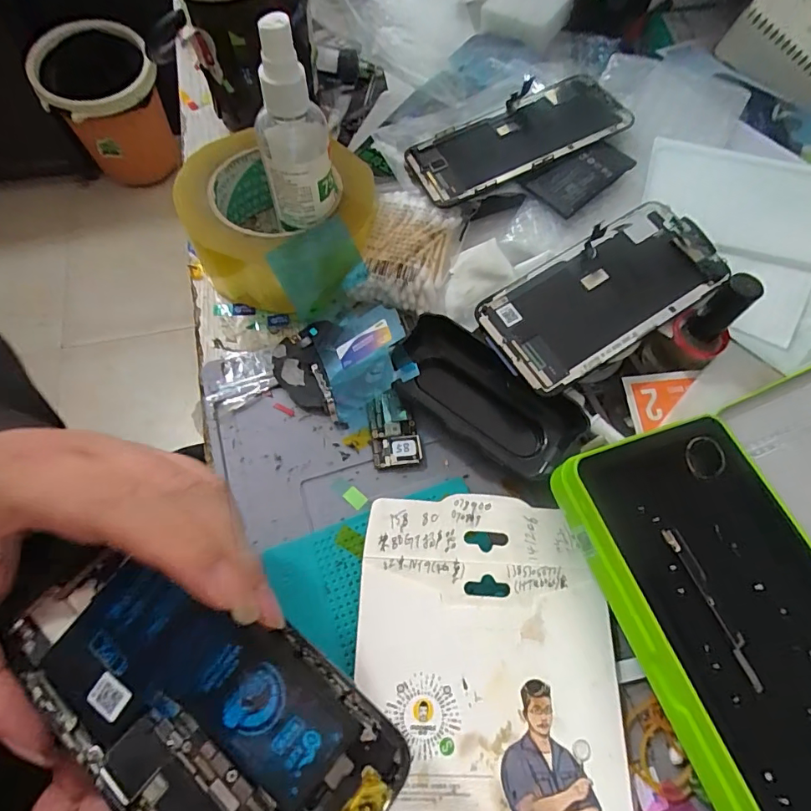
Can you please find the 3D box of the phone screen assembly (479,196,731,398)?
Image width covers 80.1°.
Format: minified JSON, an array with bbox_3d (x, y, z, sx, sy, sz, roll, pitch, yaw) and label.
[{"bbox_3d":[0.113,-0.065,0.276,0.136,0.008,0.068,-32,71,-9],"label":"phone screen assembly"}]

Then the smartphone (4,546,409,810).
[{"bbox_3d":[-0.071,0.098,0.160,0.136,0.015,0.066,33,74,12],"label":"smartphone"}]

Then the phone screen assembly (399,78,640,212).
[{"bbox_3d":[0.074,-0.182,0.327,0.144,0.008,0.067,-24,59,-1],"label":"phone screen assembly"}]

